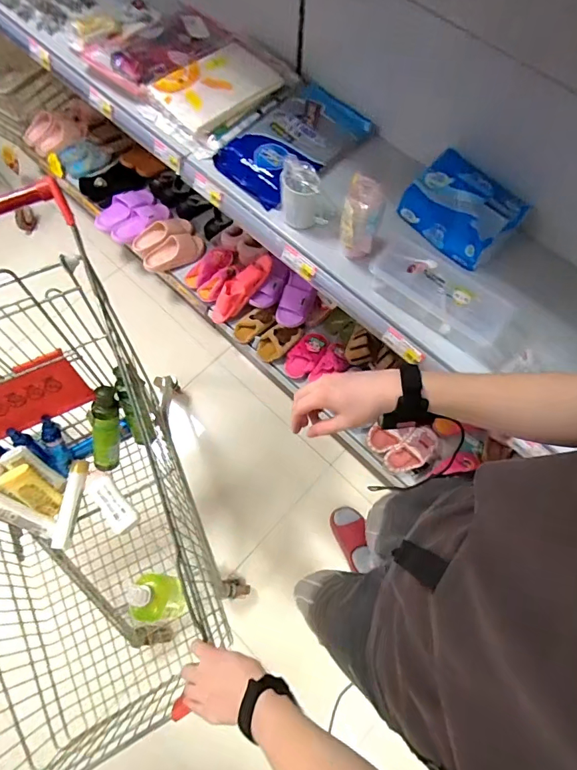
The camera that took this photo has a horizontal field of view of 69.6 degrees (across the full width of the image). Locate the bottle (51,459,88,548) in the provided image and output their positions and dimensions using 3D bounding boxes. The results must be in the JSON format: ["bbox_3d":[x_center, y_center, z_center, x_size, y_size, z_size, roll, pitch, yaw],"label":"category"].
[{"bbox_3d":[-0.516,0.279,0.980,0.042,0.036,0.200,7,69,1],"label":"bottle"}]

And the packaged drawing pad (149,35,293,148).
[{"bbox_3d":[-0.158,-0.695,0.965,0.270,0.050,0.224,-41,75,-15],"label":"packaged drawing pad"}]

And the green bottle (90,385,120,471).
[{"bbox_3d":[-0.417,0.111,0.960,0.048,0.230,0.052,12,26,3],"label":"green bottle"}]

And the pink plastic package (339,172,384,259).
[{"bbox_3d":[0.133,-0.302,0.790,0.074,0.157,0.076,15,69,4],"label":"pink plastic package"}]

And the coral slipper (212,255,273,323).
[{"bbox_3d":[-0.164,-0.323,1.401,0.286,0.057,0.097,-45,75,9],"label":"coral slipper"}]

